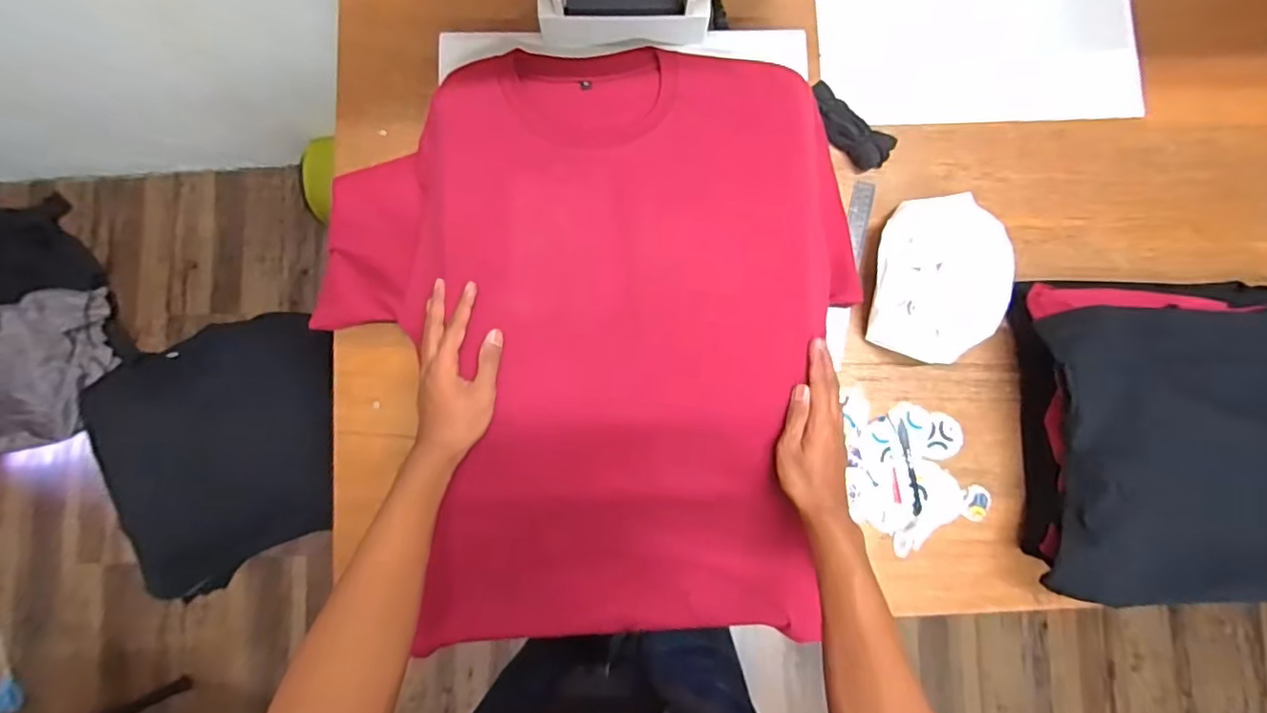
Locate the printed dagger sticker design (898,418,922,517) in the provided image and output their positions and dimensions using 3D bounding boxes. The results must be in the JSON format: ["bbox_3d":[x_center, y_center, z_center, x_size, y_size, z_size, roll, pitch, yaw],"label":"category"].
[{"bbox_3d":[0.338,0.134,0.678,0.015,0.006,0.114,-7,86,-2],"label":"printed dagger sticker design"}]

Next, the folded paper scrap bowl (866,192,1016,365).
[{"bbox_3d":[0.364,-0.091,0.674,0.154,0.045,0.200,6,86,-1],"label":"folded paper scrap bowl"}]

